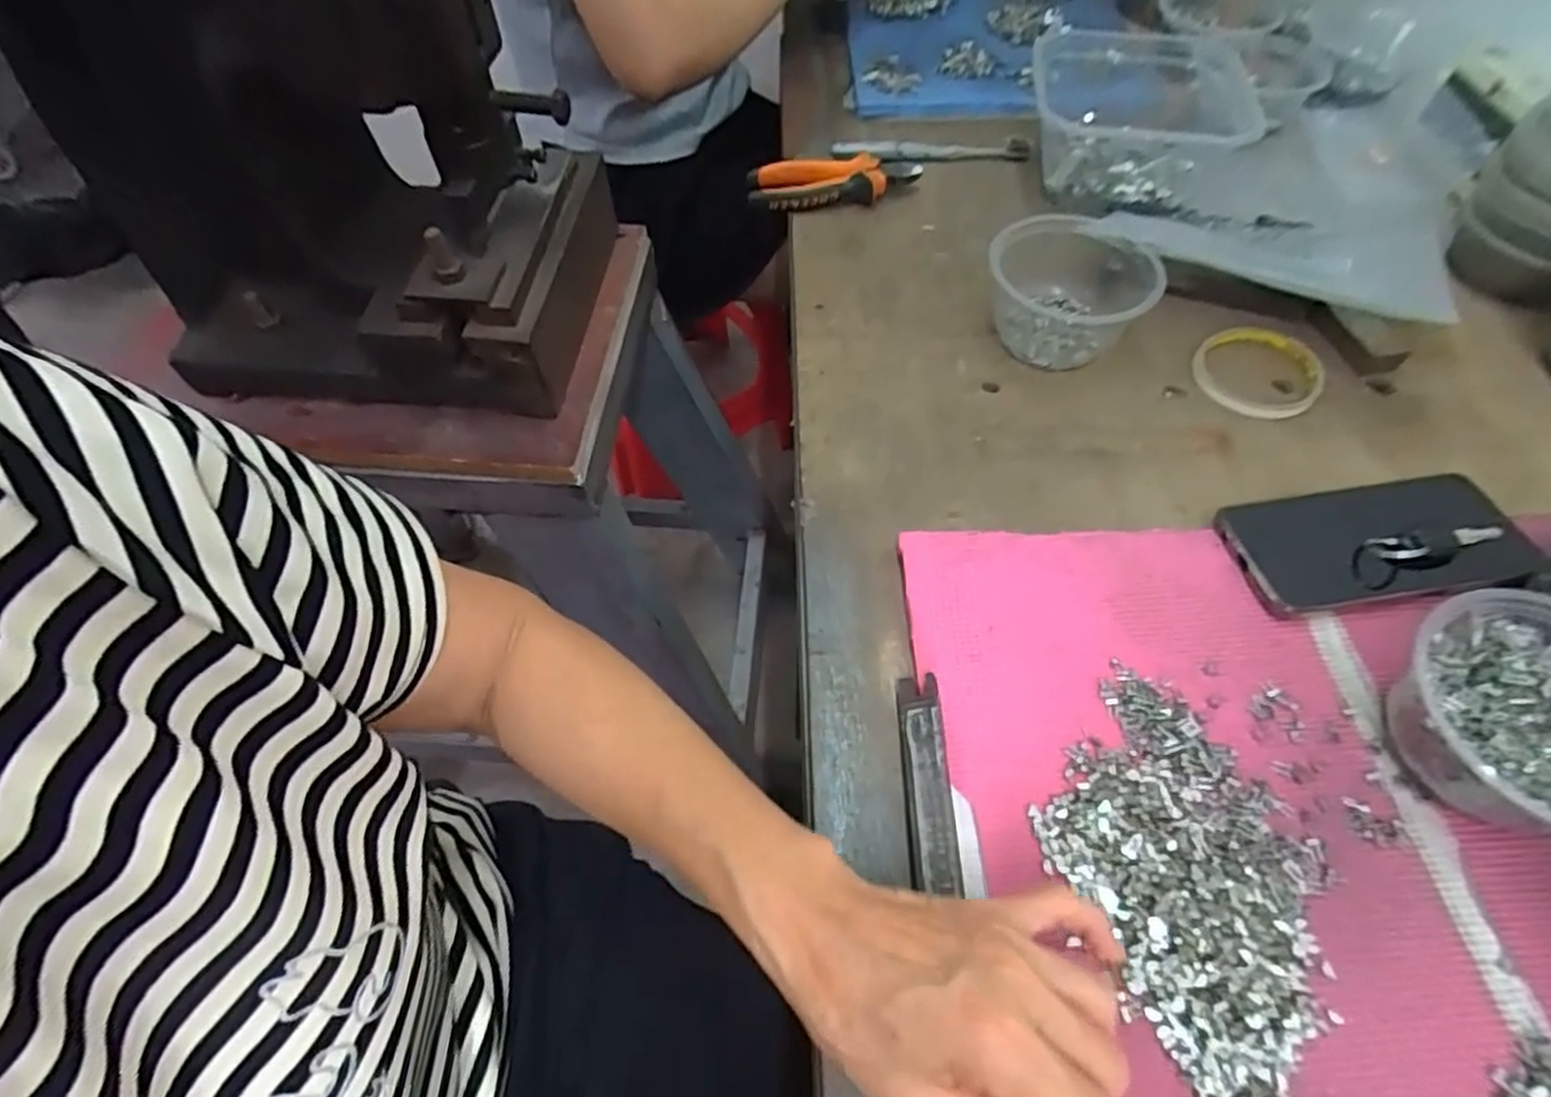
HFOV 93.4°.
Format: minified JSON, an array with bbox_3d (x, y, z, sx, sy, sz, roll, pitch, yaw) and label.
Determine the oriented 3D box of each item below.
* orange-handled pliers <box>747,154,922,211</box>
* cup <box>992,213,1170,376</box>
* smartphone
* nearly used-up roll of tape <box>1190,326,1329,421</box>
[{"bbox_3d":[0.050,-0.327,0.652,0.147,0.025,0.057,-13,57,-5],"label":"orange-handled pliers"},{"bbox_3d":[0.213,-0.188,0.536,0.113,0.060,0.113,-2,56,2],"label":"cup"},{"bbox_3d":[0.348,-0.005,0.424,0.156,0.016,0.072,-8,56,-2],"label":"smartphone"},{"bbox_3d":[0.346,-0.130,0.526,0.083,0.010,0.089,-2,56,2],"label":"nearly used-up roll of tape"}]

